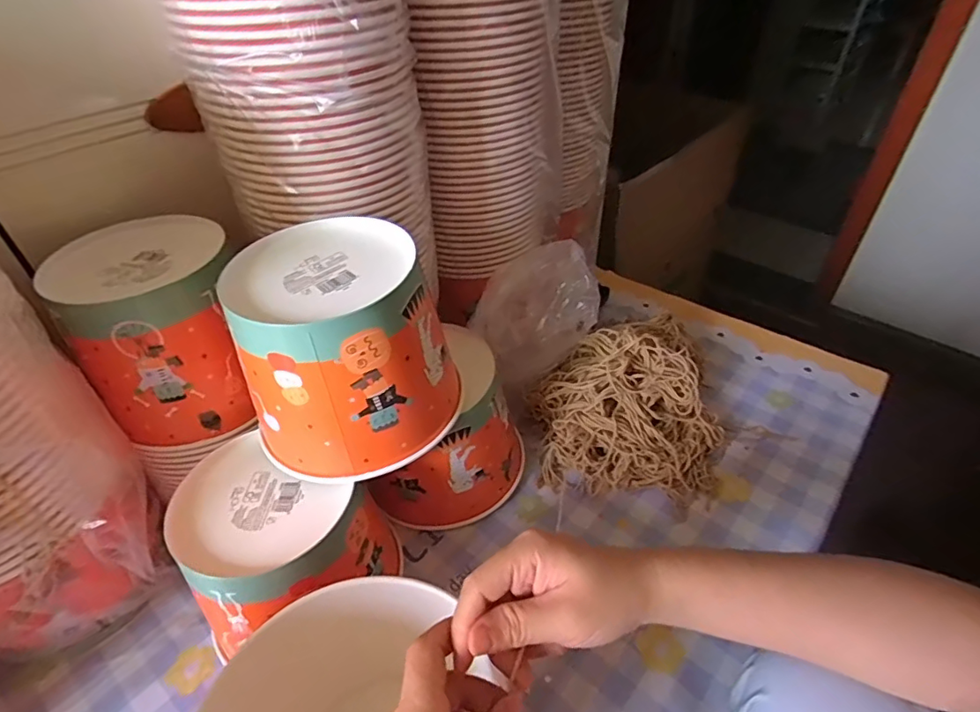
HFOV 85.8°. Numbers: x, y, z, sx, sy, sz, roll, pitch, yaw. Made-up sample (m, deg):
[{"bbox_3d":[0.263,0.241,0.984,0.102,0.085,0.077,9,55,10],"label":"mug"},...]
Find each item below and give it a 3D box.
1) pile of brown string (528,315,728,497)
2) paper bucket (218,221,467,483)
[{"bbox_3d":[0.140,0.060,0.539,0.183,0.097,0.151,-5,42,-4],"label":"pile of brown string"},{"bbox_3d":[-0.101,-0.009,0.393,0.146,0.132,0.139,-8,42,-6],"label":"paper bucket"}]

